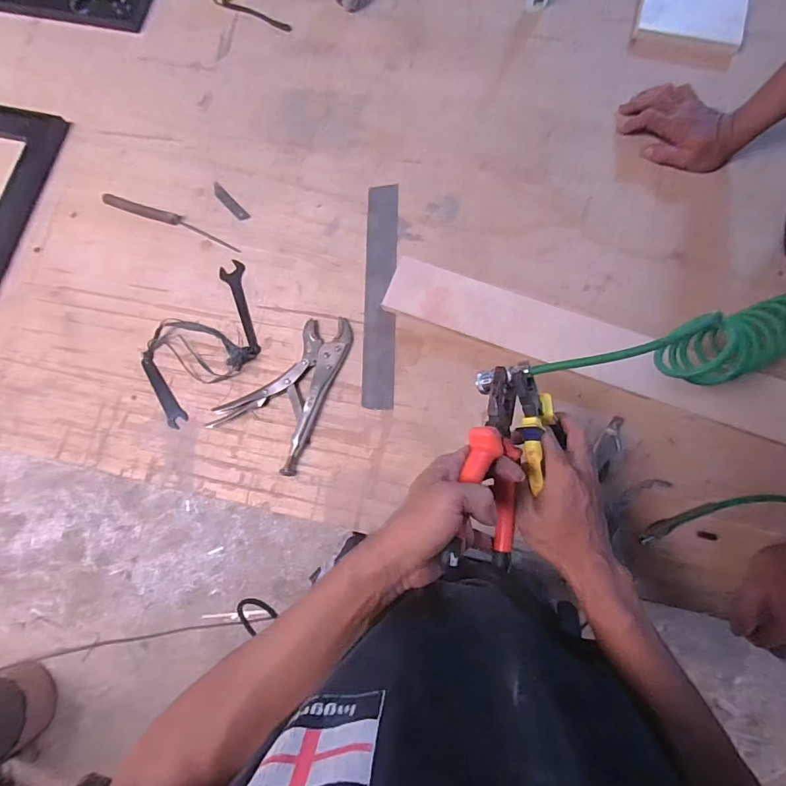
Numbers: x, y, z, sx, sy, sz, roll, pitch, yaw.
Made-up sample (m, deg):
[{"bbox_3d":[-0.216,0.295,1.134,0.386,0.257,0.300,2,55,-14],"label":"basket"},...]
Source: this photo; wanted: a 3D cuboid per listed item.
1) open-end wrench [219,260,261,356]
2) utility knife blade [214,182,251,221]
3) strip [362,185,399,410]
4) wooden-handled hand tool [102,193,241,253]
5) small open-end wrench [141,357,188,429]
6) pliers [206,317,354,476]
[{"bbox_3d":[-0.220,-0.124,0.669,0.035,0.013,0.150,-19,79,0],"label":"open-end wrench"},{"bbox_3d":[-0.255,-0.297,0.708,0.017,0.004,0.081,-44,80,-5],"label":"utility knife blade"},{"bbox_3d":[-0.017,-0.145,0.650,0.045,0.005,0.334,1,80,4],"label":"strip"},{"bbox_3d":[-0.336,-0.264,0.694,0.220,0.015,0.023,19,81,7],"label":"wooden-handled hand tool"},{"bbox_3d":[-0.325,-0.001,0.643,0.026,0.004,0.111,-34,79,-3],"label":"small open-end wrench"},{"bbox_3d":[-0.146,-0.018,0.630,0.131,0.016,0.217,26,82,8],"label":"pliers"}]

